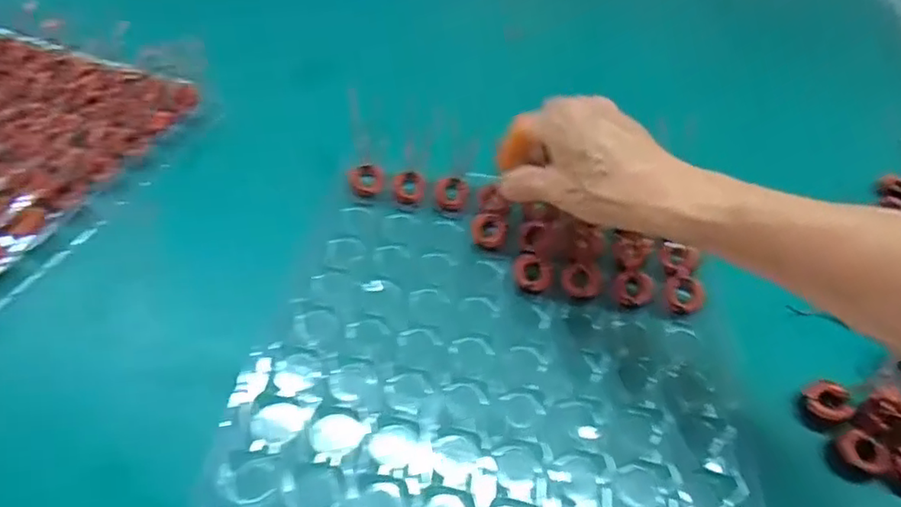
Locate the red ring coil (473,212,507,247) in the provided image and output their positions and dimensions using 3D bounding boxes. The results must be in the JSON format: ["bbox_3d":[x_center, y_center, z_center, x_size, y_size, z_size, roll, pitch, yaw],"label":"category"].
[{"bbox_3d":[0.029,-0.018,0.436,0.025,0.013,0.025,2,48,-3],"label":"red ring coil"}]

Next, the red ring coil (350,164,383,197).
[{"bbox_3d":[-0.065,-0.056,0.457,0.024,0.013,0.023,2,48,-3],"label":"red ring coil"}]

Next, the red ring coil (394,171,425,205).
[{"bbox_3d":[-0.031,-0.051,0.456,0.023,0.016,0.023,2,48,-3],"label":"red ring coil"}]

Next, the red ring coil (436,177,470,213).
[{"bbox_3d":[0.002,-0.045,0.460,0.026,0.006,0.027,-1,78,-1],"label":"red ring coil"}]

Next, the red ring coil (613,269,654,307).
[{"bbox_3d":[0.125,0.023,0.402,0.024,0.010,0.022,2,48,-3],"label":"red ring coil"}]

